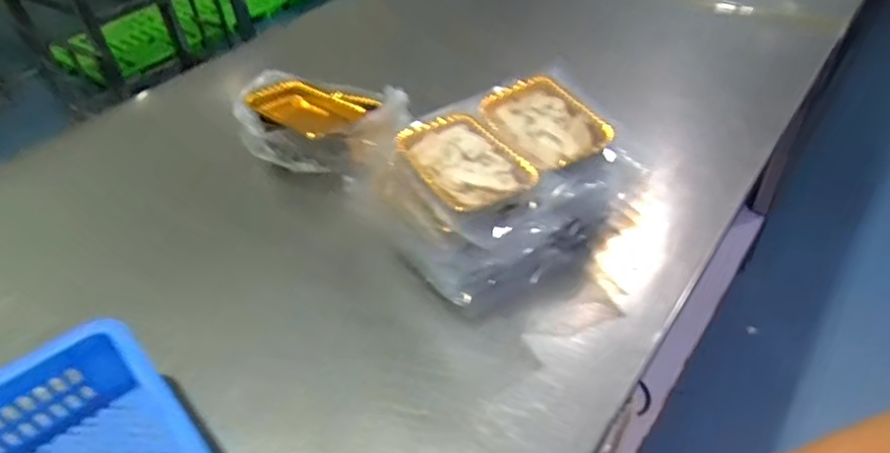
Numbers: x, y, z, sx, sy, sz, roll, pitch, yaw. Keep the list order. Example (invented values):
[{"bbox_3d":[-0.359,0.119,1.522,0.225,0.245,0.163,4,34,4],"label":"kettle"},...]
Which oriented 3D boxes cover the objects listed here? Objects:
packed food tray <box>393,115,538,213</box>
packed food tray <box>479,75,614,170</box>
[{"bbox_3d":[0.022,-0.086,0.780,0.127,0.023,0.187,-23,45,-17],"label":"packed food tray"},{"bbox_3d":[0.136,-0.149,0.834,0.130,0.025,0.196,-22,45,-16],"label":"packed food tray"}]

